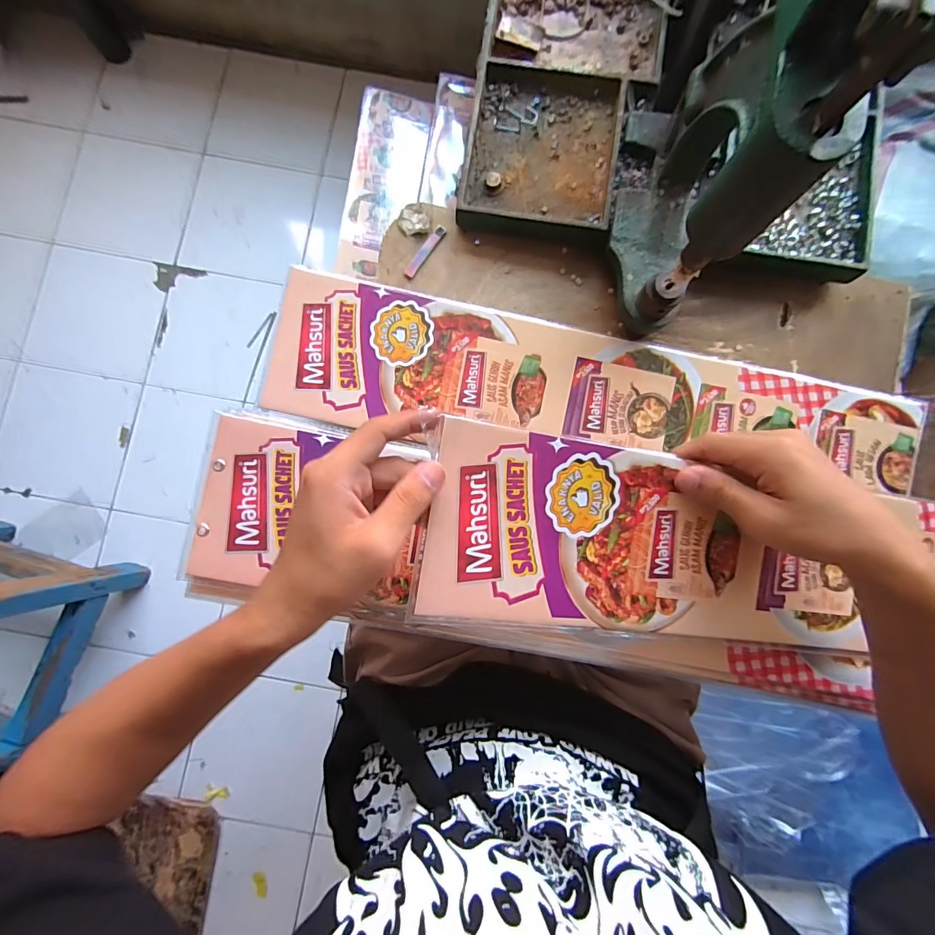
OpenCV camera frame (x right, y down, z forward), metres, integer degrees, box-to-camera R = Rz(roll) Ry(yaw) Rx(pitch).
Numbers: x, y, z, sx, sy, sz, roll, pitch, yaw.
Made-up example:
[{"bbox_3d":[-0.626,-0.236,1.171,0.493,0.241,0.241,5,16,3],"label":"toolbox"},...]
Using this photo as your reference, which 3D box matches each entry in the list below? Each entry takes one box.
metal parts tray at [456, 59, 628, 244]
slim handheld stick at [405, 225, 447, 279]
[{"bbox_3d":[0.067,-0.277,0.383,0.127,0.024,0.145,10,84,0],"label":"metal parts tray"},{"bbox_3d":[-0.037,-0.192,0.386,0.009,0.004,0.055,35,85,2],"label":"slim handheld stick"}]

